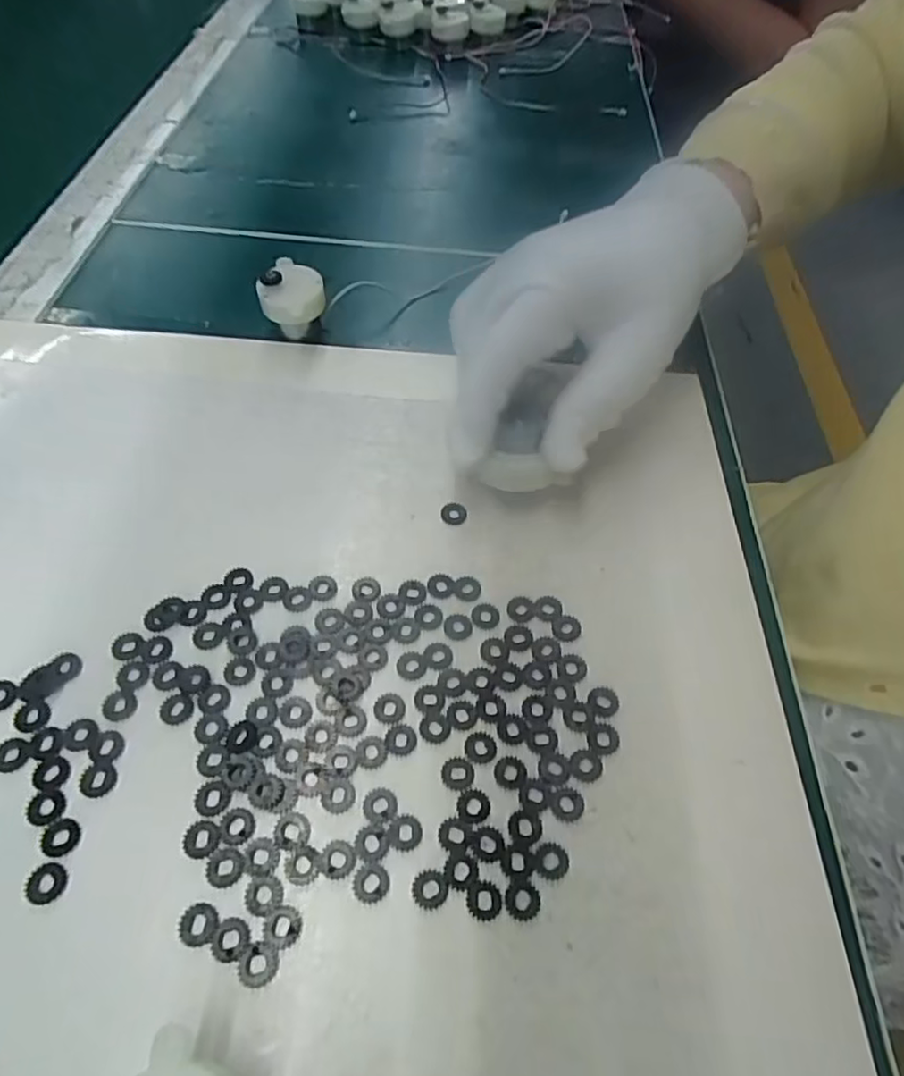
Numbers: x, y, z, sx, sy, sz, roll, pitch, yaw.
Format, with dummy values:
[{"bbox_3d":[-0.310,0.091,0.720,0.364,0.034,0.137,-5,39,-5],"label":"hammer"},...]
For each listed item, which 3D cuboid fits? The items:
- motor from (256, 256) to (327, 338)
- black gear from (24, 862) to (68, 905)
[{"bbox_3d":[-0.080,-0.120,0.320,0.031,0.031,0.036,-8,56,-10],"label":"motor"},{"bbox_3d":[-0.117,0.099,0.182,0.011,0.004,0.010,-4,56,-7],"label":"black gear"}]

